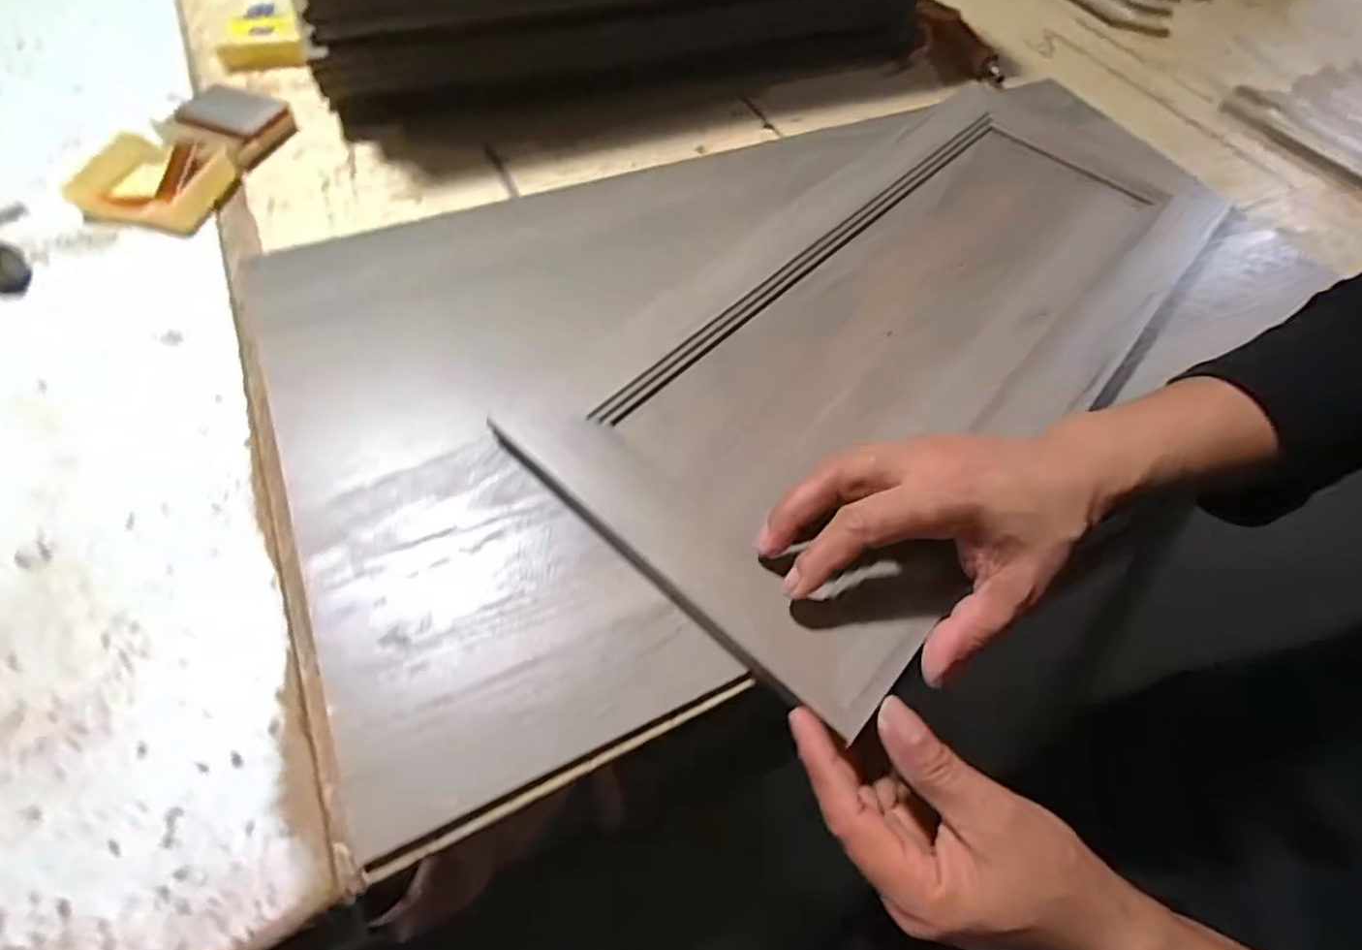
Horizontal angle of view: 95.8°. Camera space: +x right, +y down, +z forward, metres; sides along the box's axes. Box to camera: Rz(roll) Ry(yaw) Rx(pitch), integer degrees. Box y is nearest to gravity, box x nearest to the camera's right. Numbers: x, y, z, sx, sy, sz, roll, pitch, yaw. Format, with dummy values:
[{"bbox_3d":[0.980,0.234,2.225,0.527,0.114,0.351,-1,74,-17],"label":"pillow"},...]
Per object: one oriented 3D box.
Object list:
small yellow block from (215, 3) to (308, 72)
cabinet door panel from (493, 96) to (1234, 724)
[{"bbox_3d":[-0.362,-0.379,0.526,0.065,0.021,0.068,-18,63,-14],"label":"small yellow block"},{"bbox_3d":[0.177,-0.125,0.416,0.232,0.020,0.573,41,64,18],"label":"cabinet door panel"}]

